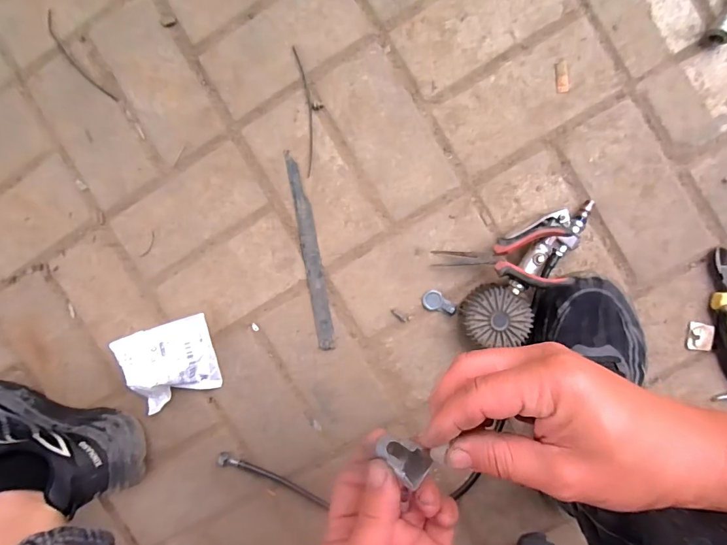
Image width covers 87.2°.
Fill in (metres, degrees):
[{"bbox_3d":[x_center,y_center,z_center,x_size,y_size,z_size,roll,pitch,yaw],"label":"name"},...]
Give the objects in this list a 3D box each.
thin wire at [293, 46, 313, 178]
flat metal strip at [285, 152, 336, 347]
[{"bbox_3d":[-0.066,-0.186,0.440,0.014,0.004,0.147,-6,94,6],"label":"thin wire"},{"bbox_3d":[-0.061,-0.023,0.453,0.022,0.004,0.230,-9,94,6],"label":"flat metal strip"}]

